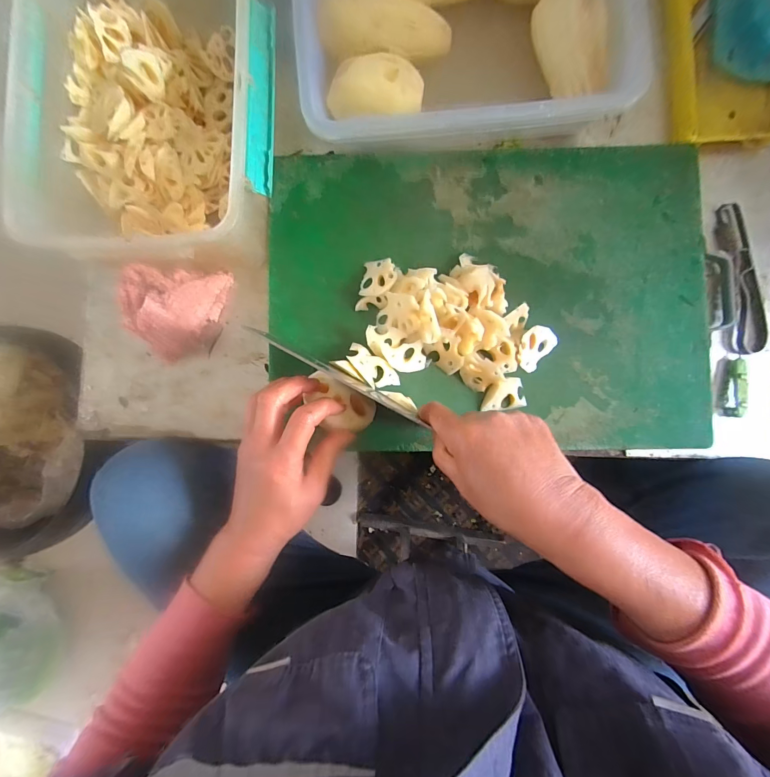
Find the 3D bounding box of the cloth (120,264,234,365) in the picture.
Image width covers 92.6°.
[{"bbox_3d":[-0.225,-0.080,0.394,0.102,0.048,0.093,0,88,1],"label":"cloth"}]

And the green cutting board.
[{"bbox_3d":[0.105,-0.096,0.388,0.450,0.019,0.315,1,88,1],"label":"green cutting board"}]

